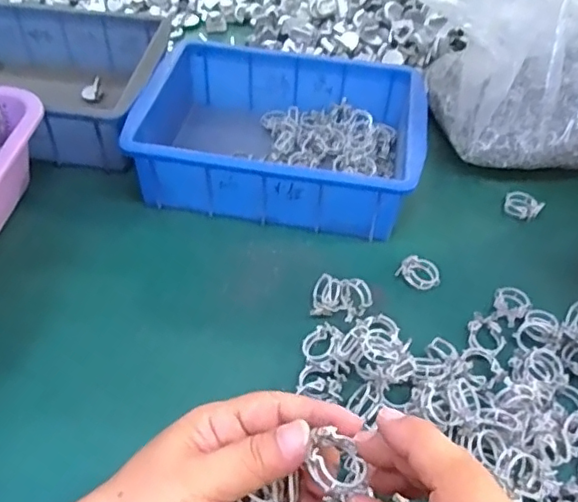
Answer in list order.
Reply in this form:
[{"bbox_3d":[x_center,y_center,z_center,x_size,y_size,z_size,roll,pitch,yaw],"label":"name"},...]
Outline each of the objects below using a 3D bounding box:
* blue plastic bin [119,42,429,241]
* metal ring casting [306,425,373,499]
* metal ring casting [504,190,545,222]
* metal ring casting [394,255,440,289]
[{"bbox_3d":[-0.007,-0.110,0.511,0.245,0.062,0.173,10,49,4],"label":"blue plastic bin"},{"bbox_3d":[0.021,0.093,0.247,0.024,0.011,0.029,-9,50,-8],"label":"metal ring casting"},{"bbox_3d":[0.214,-0.042,0.512,0.033,0.010,0.029,29,54,20],"label":"metal ring casting"},{"bbox_3d":[0.107,0.018,0.455,0.033,0.008,0.025,28,53,18],"label":"metal ring casting"}]

